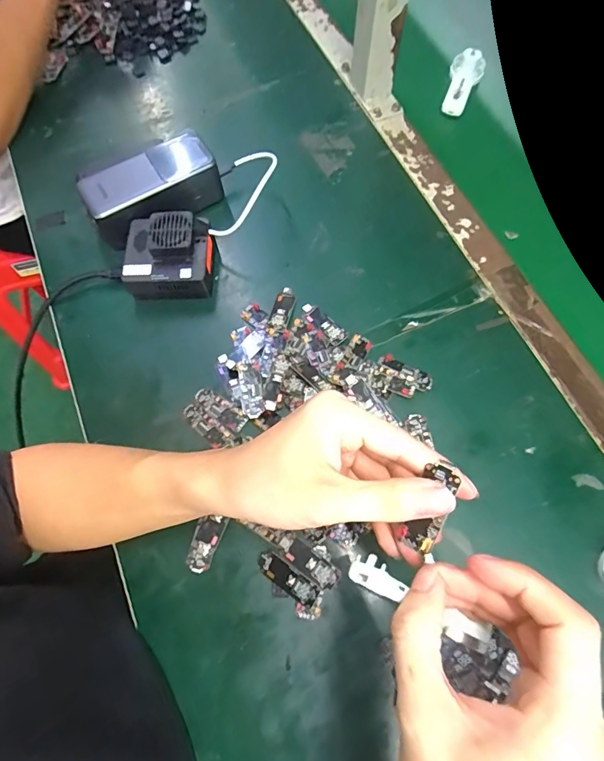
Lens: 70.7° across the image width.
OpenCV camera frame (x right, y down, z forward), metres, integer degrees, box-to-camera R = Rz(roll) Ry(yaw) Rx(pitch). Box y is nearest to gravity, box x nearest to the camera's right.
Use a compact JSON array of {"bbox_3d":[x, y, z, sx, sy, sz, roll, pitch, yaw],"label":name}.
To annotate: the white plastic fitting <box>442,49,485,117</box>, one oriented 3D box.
[{"bbox_3d":[0.189,-0.353,0.507,0.039,0.017,0.077,22,91,10],"label":"white plastic fitting"}]

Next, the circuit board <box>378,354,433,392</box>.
[{"bbox_3d":[0.093,-0.007,0.381,0.050,0.007,0.017,30,74,13],"label":"circuit board"}]

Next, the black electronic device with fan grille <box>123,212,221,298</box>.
[{"bbox_3d":[-0.127,-0.118,0.411,0.082,0.048,0.068,1,70,3],"label":"black electronic device with fan grille"}]

